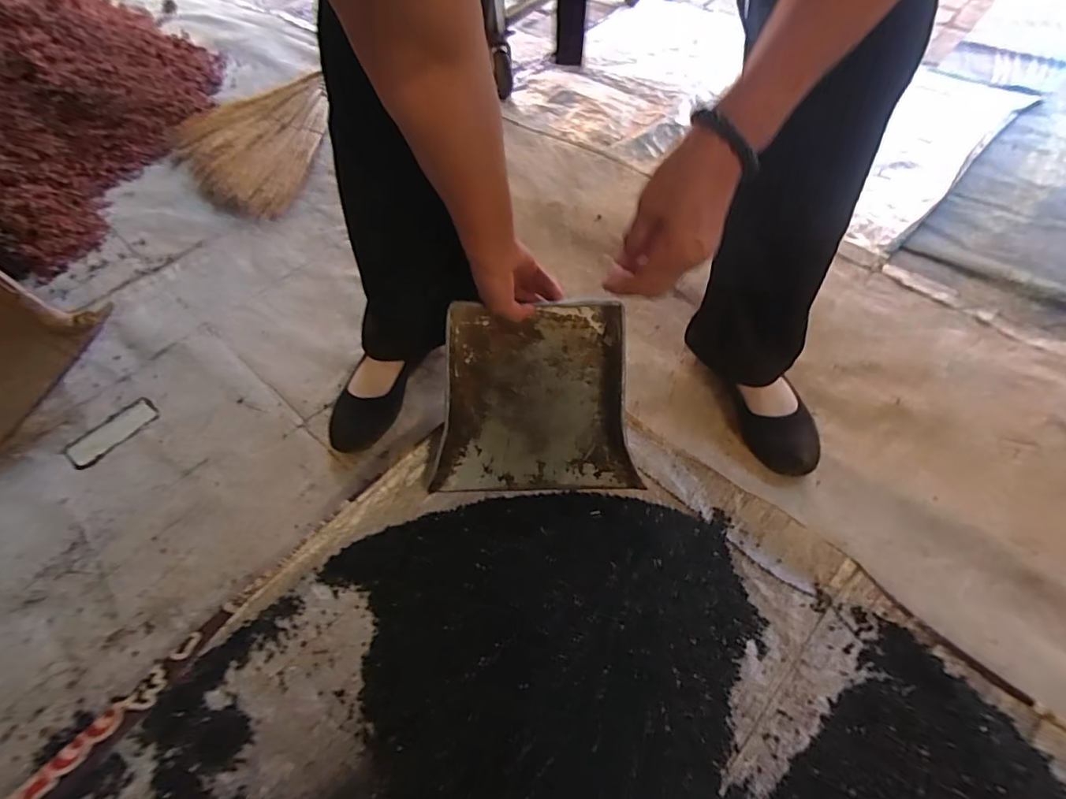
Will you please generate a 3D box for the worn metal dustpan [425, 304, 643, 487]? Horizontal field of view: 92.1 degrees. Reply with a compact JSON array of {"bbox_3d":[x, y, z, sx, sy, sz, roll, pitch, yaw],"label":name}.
[{"bbox_3d":[-0.001,-0.001,0.644,0.231,0.053,0.232,-1,92,1],"label":"worn metal dustpan"}]

